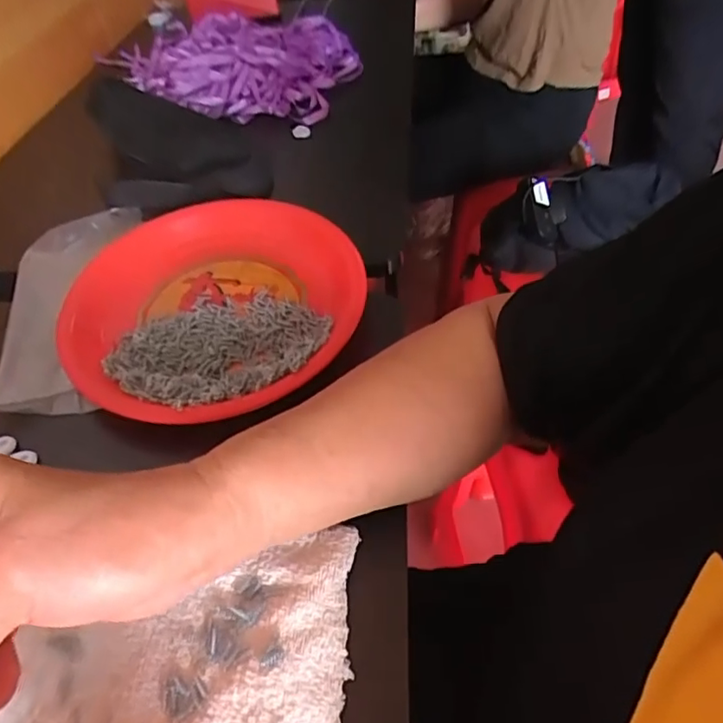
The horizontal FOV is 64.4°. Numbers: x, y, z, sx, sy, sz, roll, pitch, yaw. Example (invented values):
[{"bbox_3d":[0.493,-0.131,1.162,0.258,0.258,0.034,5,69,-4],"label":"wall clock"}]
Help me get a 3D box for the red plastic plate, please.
[{"bbox_3d":[-0.116,-0.051,0.453,0.228,0.036,0.225,-24,49,-16],"label":"red plastic plate"}]

